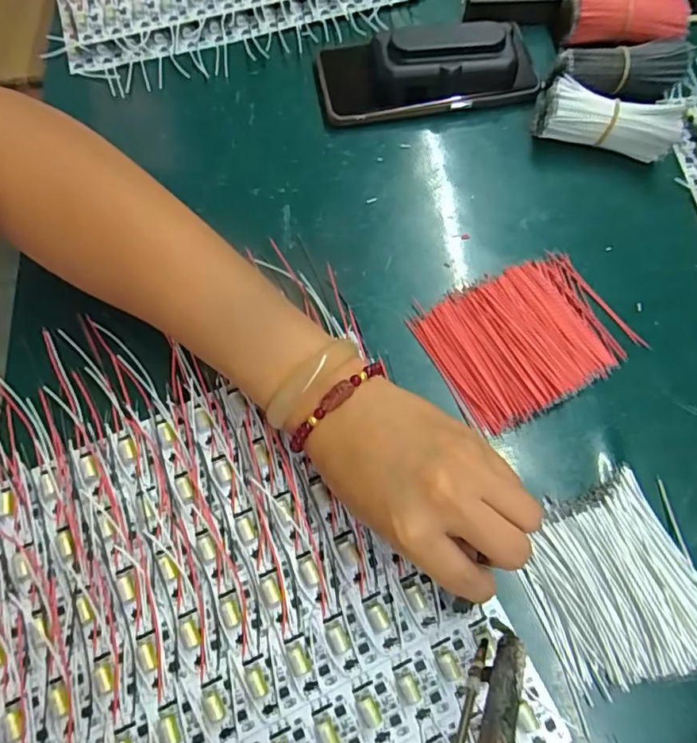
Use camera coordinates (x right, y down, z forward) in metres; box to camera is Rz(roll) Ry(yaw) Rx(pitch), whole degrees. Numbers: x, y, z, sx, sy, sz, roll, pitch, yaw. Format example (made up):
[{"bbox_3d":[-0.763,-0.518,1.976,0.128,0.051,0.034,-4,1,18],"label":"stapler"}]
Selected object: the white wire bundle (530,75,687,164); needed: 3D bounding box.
[{"bbox_3d":[0.183,-0.180,0.372,0.093,0.040,0.040,18,71,7],"label":"white wire bundle"}]

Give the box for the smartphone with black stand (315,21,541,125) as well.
[{"bbox_3d":[0.057,-0.235,0.393,0.156,0.042,0.069,-10,70,-4],"label":"smartphone with black stand"}]

